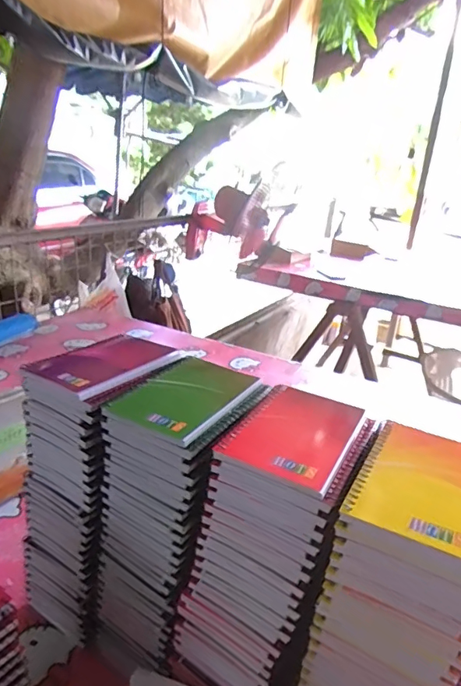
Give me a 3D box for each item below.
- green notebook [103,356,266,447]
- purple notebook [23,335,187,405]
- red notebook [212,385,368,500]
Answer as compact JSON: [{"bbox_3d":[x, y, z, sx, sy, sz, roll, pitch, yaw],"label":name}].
[{"bbox_3d":[-0.039,0.043,0.433,0.090,0.008,0.127,15,23,26],"label":"green notebook"},{"bbox_3d":[-0.114,0.018,0.471,0.077,0.015,0.127,19,25,32],"label":"purple notebook"},{"bbox_3d":[0.052,0.069,0.387,0.083,0.009,0.129,14,23,23],"label":"red notebook"}]

